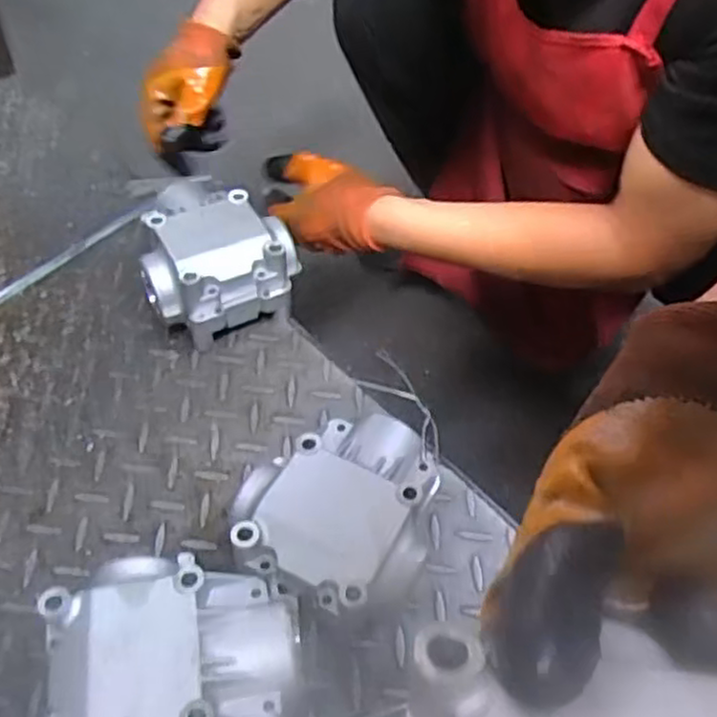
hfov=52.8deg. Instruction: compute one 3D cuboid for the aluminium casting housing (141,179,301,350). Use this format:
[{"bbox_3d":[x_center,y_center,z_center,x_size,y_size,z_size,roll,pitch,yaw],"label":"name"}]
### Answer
[{"bbox_3d":[-0.142,-0.101,0.688,0.130,0.086,0.150,-21,56,-18],"label":"aluminium casting housing"}]

